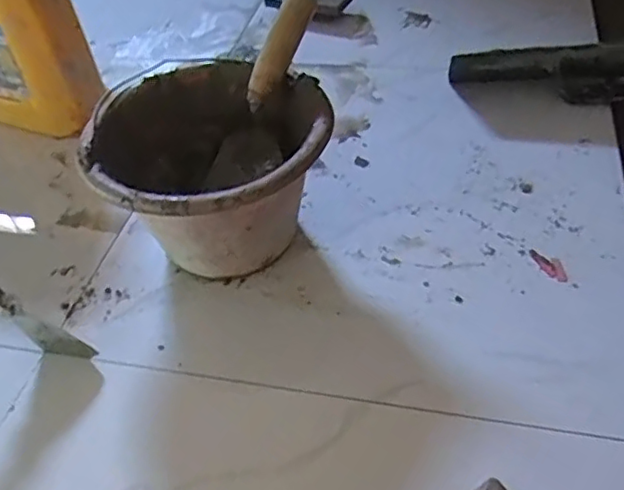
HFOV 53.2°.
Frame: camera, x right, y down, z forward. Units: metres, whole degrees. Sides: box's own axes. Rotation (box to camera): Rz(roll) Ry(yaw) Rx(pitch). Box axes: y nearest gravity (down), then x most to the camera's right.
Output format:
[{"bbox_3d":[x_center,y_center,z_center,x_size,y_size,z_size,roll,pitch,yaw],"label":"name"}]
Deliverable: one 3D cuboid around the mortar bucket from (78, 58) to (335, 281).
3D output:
[{"bbox_3d":[-0.104,-0.073,0.702,0.248,0.168,0.247,-3,45,3],"label":"mortar bucket"}]

